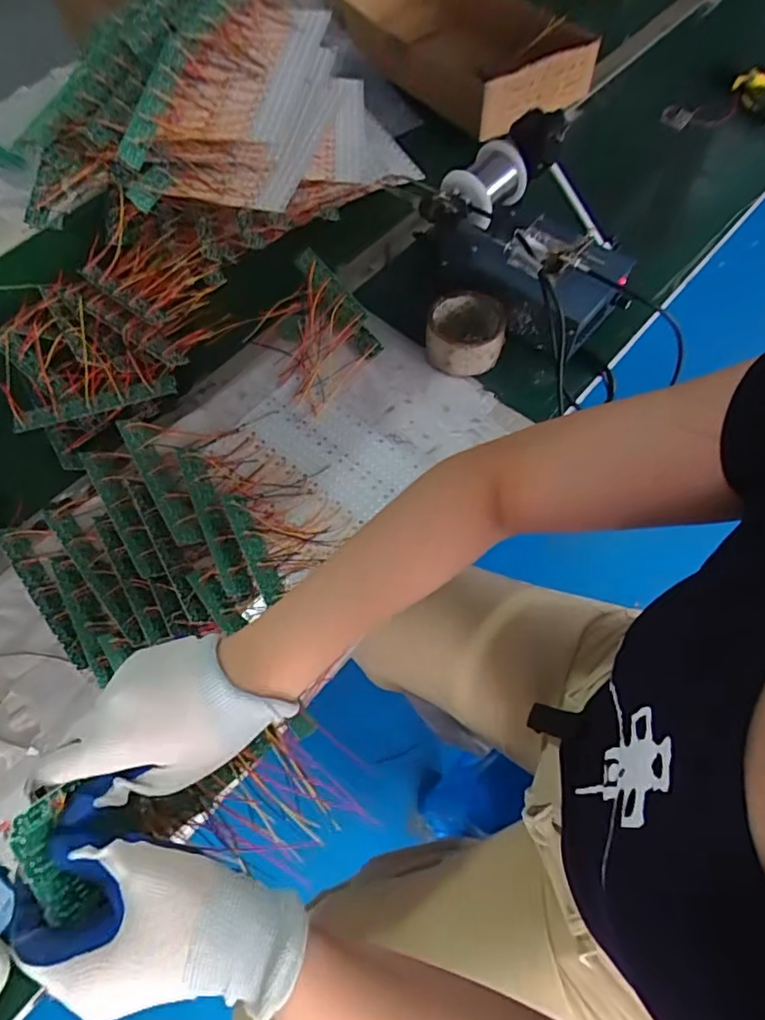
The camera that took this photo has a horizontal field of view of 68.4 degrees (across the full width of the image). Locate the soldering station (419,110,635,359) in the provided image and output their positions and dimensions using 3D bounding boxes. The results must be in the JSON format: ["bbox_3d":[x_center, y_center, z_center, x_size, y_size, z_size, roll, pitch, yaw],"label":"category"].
[{"bbox_3d":[0.165,-0.285,0.608,0.154,0.140,0.201,-42,67,-16],"label":"soldering station"}]

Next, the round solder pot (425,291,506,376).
[{"bbox_3d":[0.091,-0.196,0.628,0.084,0.044,0.082,-1,64,3],"label":"round solder pot"}]

